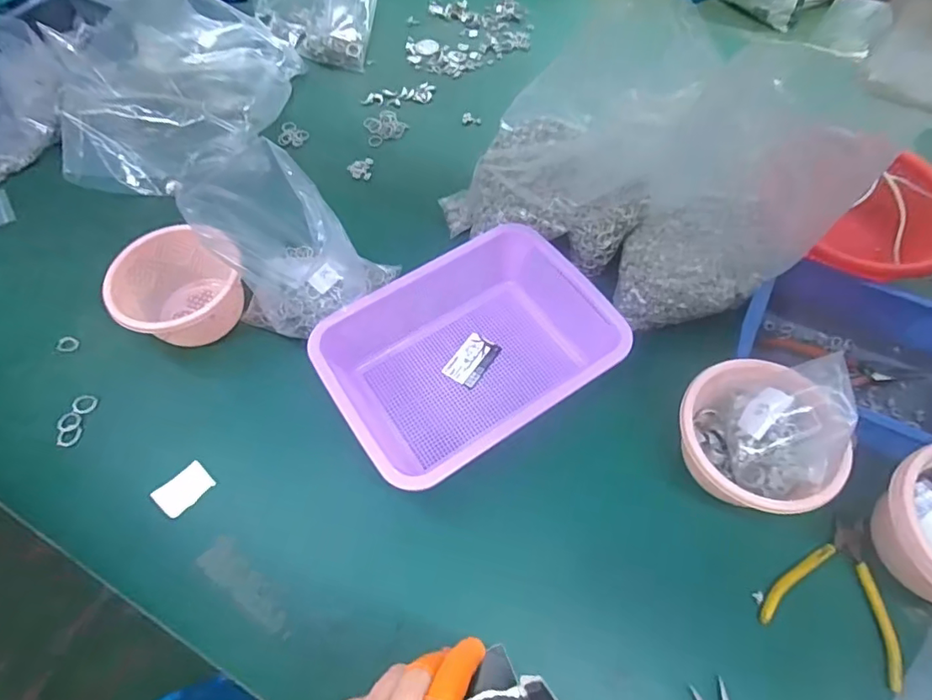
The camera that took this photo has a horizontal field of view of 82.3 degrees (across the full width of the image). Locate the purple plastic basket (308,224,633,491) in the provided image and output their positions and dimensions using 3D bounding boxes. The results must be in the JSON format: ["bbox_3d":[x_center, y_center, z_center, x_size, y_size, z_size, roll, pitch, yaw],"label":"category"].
[{"bbox_3d":[0.005,0.002,0.608,0.306,0.079,0.227,-31,64,-15],"label":"purple plastic basket"}]

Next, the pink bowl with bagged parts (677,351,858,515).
[{"bbox_3d":[0.282,0.086,0.530,0.139,0.112,0.143,-1,60,1],"label":"pink bowl with bagged parts"}]

